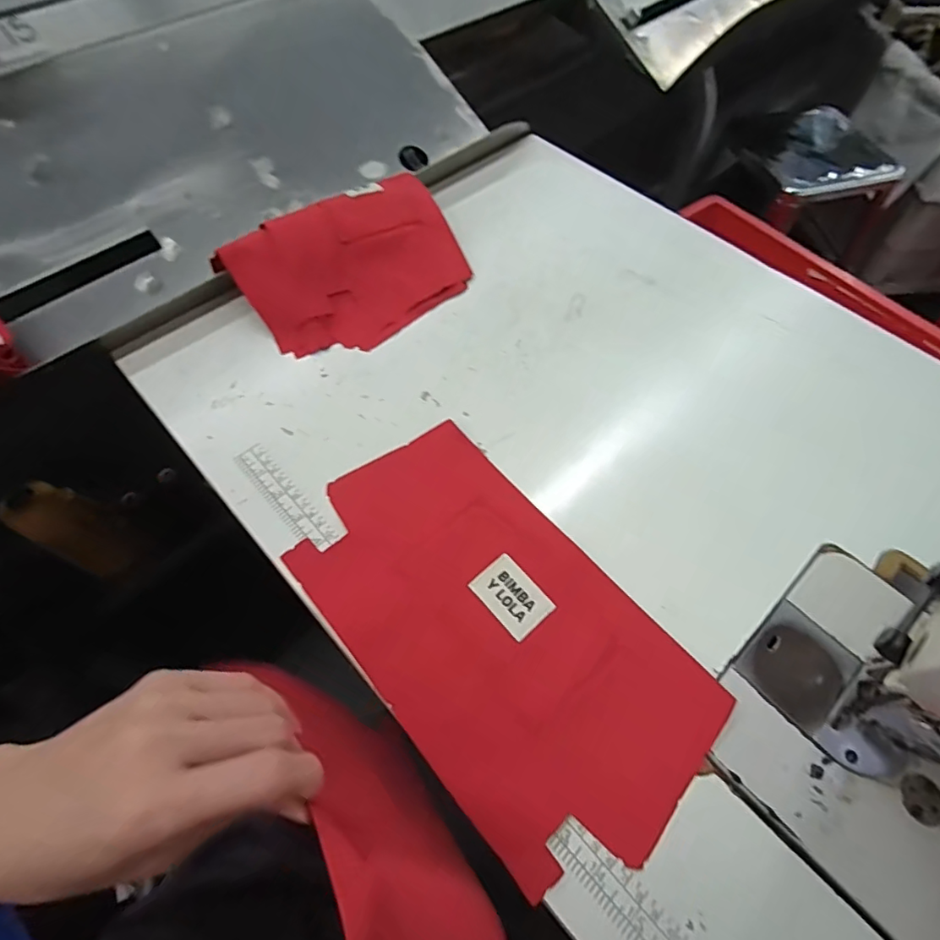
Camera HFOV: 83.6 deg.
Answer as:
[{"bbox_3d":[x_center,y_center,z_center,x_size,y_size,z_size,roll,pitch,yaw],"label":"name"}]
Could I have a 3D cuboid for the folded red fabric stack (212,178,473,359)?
[{"bbox_3d":[-0.098,-0.184,0.467,0.201,0.041,0.135,-34,69,-20],"label":"folded red fabric stack"}]

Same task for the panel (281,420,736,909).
[{"bbox_3d":[0.013,0.095,0.338,0.158,0.007,0.277,-38,67,-18],"label":"panel"}]

